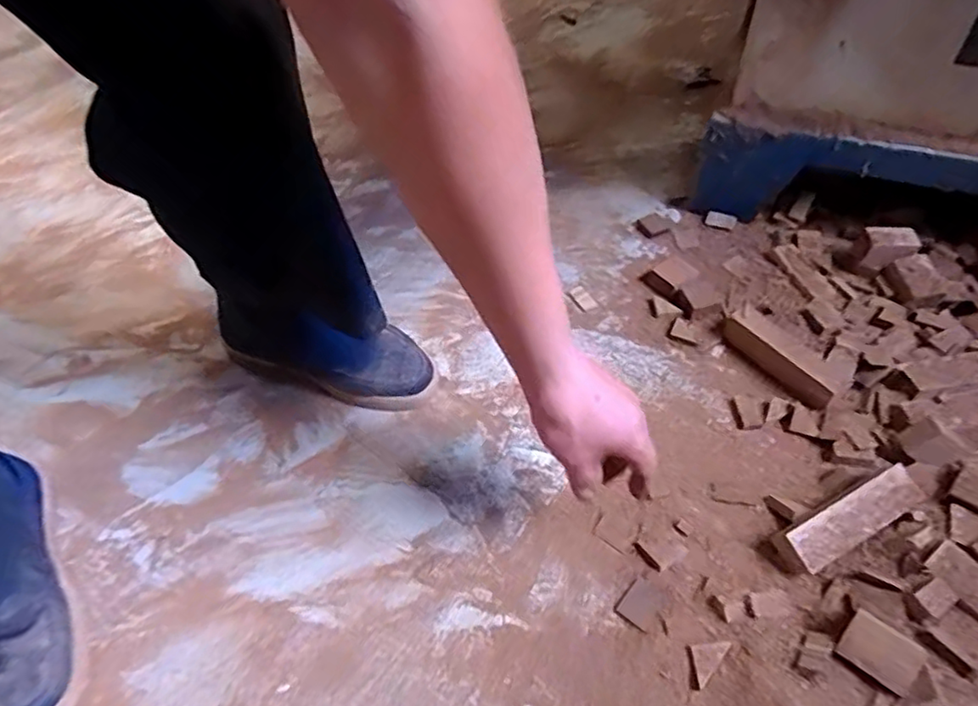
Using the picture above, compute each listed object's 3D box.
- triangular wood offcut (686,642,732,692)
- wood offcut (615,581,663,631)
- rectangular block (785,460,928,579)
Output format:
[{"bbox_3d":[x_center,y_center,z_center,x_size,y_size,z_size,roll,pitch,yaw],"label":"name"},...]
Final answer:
[{"bbox_3d":[0.168,0.242,0.495,0.024,0.004,0.044,35,74,21],"label":"triangular wood offcut"},{"bbox_3d":[0.128,0.213,0.530,0.028,0.004,0.032,32,59,27],"label":"wood offcut"},{"bbox_3d":[0.314,0.137,0.540,0.133,0.010,0.044,-27,53,-17],"label":"rectangular block"}]

